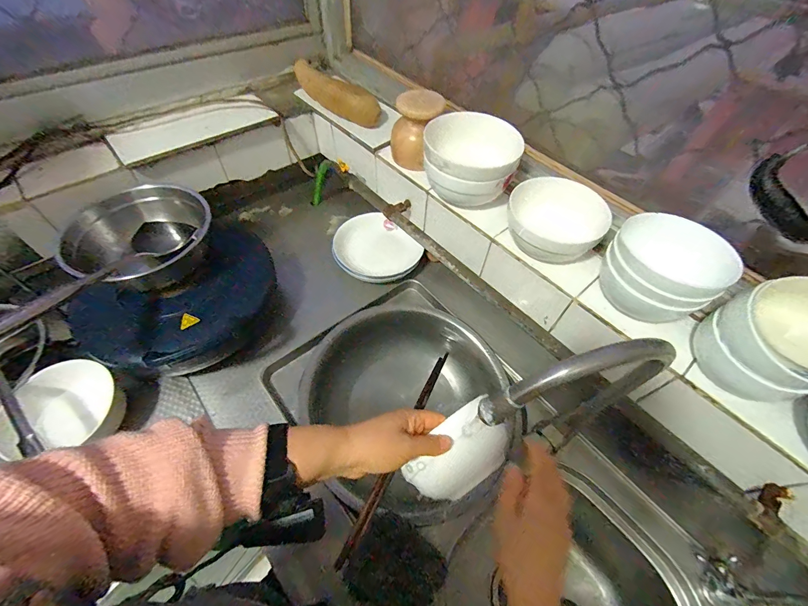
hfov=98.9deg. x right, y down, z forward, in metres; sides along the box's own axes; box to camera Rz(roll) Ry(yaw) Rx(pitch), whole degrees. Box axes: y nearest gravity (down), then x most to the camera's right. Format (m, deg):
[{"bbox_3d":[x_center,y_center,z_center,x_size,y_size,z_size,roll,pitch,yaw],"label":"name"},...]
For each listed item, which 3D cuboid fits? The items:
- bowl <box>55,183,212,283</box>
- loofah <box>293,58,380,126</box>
[{"bbox_3d":[-0.419,-0.112,0.581,0.199,0.071,0.202,2,55,-3],"label":"bowl"},{"bbox_3d":[-0.154,-0.457,0.743,0.063,0.056,0.273,-34,63,-24],"label":"loofah"}]

